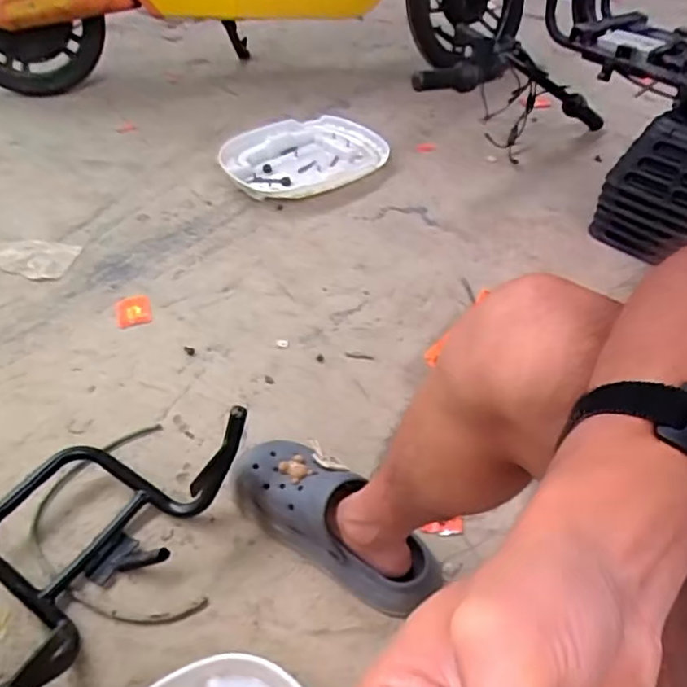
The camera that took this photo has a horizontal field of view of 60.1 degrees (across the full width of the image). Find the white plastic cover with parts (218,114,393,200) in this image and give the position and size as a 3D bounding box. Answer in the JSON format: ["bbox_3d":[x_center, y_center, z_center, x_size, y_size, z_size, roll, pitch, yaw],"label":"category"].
[{"bbox_3d":[-0.086,-0.428,1.342,0.369,0.058,0.281,-32,54,-30],"label":"white plastic cover with parts"}]

